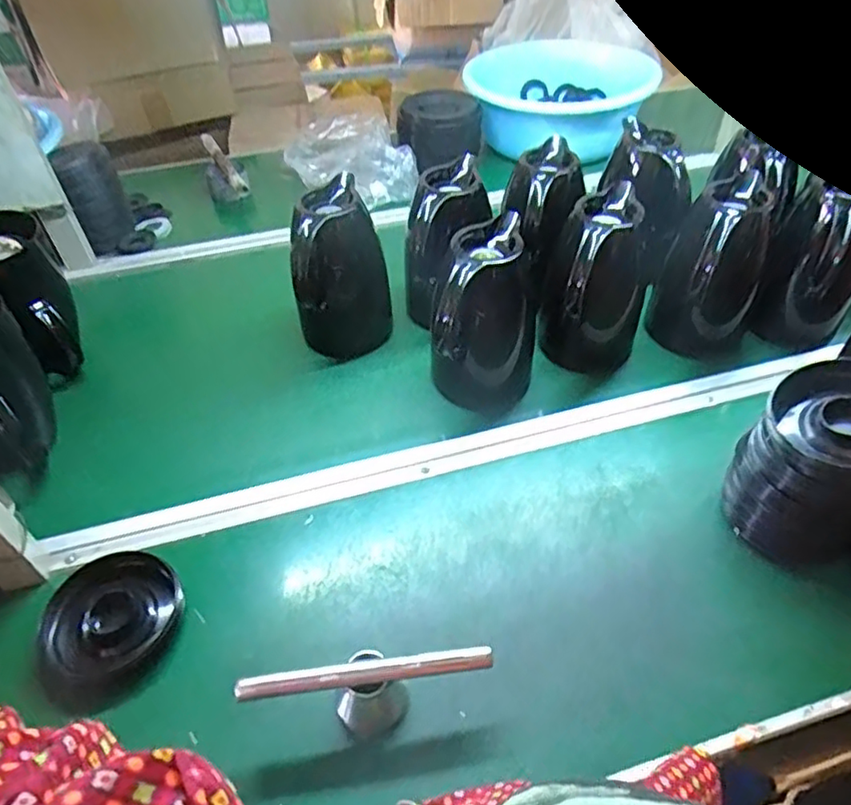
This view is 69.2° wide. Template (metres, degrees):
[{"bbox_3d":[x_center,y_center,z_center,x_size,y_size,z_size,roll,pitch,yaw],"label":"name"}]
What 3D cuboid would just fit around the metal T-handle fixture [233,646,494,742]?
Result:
[{"bbox_3d":[-0.044,0.238,0.504,0.201,0.071,0.042,-9,46,-6],"label":"metal T-handle fixture"}]

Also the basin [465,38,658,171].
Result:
[{"bbox_3d":[0.259,-0.621,1.264,0.340,0.134,0.355,-2,45,2],"label":"basin"}]

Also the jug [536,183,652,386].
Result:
[{"bbox_3d":[0.207,-0.139,0.763,0.136,0.192,0.137,9,47,12],"label":"jug"}]

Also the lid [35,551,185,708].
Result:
[{"bbox_3d":[-0.293,0.198,0.567,0.123,0.028,0.128,-2,45,2],"label":"lid"}]

